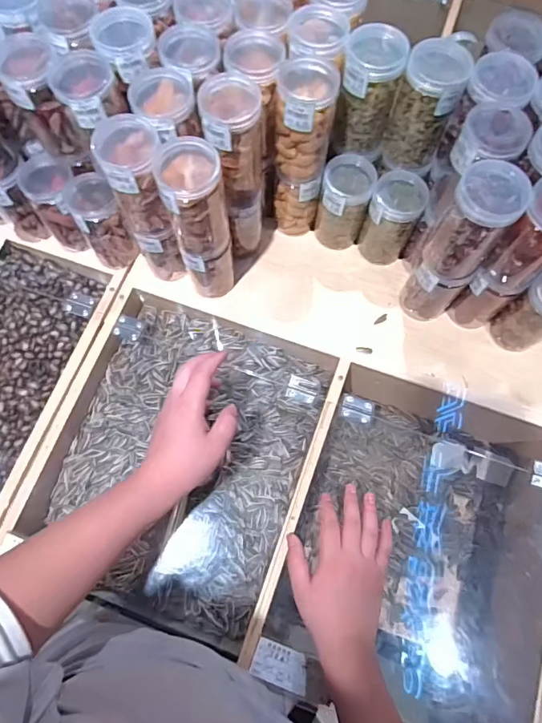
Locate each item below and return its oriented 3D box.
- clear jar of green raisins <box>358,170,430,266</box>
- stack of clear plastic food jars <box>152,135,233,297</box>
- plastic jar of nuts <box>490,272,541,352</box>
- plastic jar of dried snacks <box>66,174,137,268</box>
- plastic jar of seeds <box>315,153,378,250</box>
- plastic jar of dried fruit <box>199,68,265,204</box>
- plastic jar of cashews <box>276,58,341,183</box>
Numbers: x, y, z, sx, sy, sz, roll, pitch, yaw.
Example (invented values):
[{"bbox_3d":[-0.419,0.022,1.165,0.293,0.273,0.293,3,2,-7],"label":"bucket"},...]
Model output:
[{"bbox_3d":[0.162,-0.191,0.639,0.066,0.123,0.062,0,71,-1],"label":"clear jar of green raisins"},{"bbox_3d":[-0.081,-0.150,0.556,0.061,0.240,0.054,-9,72,-4],"label":"stack of clear plastic food jars"},{"bbox_3d":[0.342,-0.065,0.602,0.067,0.122,0.063,0,71,-1],"label":"plastic jar of nuts"},{"bbox_3d":[-0.229,-0.190,0.642,0.058,0.112,0.074,-24,73,-9],"label":"plastic jar of dried snacks"},{"bbox_3d":[0.099,-0.211,0.642,0.062,0.129,0.059,0,71,-1],"label":"plastic jar of seeds"},{"bbox_3d":[-0.041,-0.241,0.530,0.063,0.133,0.061,0,71,-1],"label":"plastic jar of dried fruit"},{"bbox_3d":[0.038,-0.270,0.545,0.063,0.126,0.065,0,71,-1],"label":"plastic jar of cashews"}]

